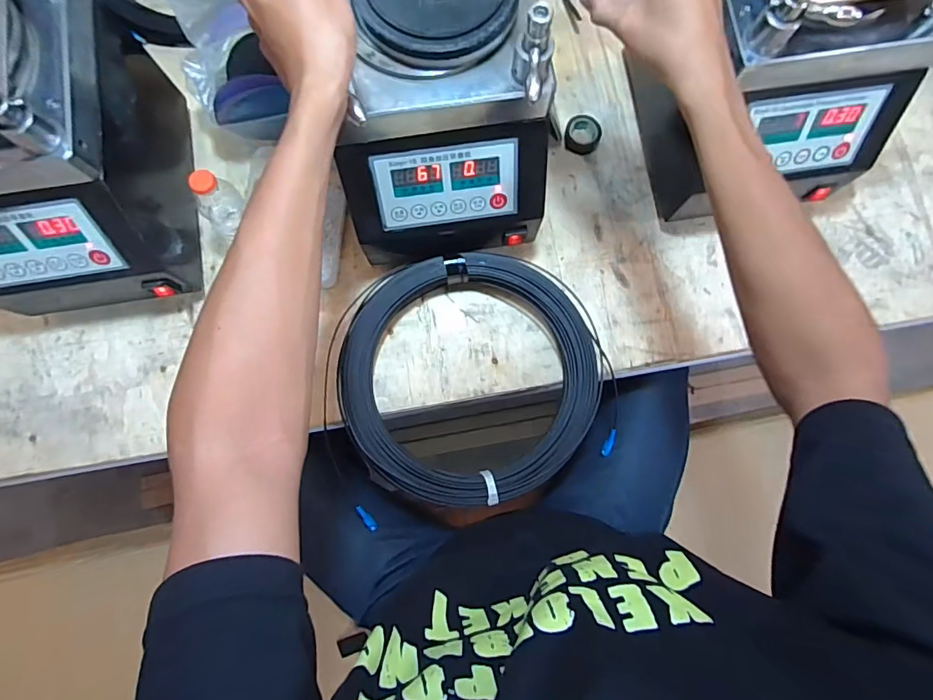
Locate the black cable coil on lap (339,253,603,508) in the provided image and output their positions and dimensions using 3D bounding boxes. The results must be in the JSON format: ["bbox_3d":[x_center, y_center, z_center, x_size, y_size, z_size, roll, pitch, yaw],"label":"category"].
[{"bbox_3d":[0.007,0.036,0.601,0.317,0.061,0.299,0,82,0],"label":"black cable coil on lap"}]

